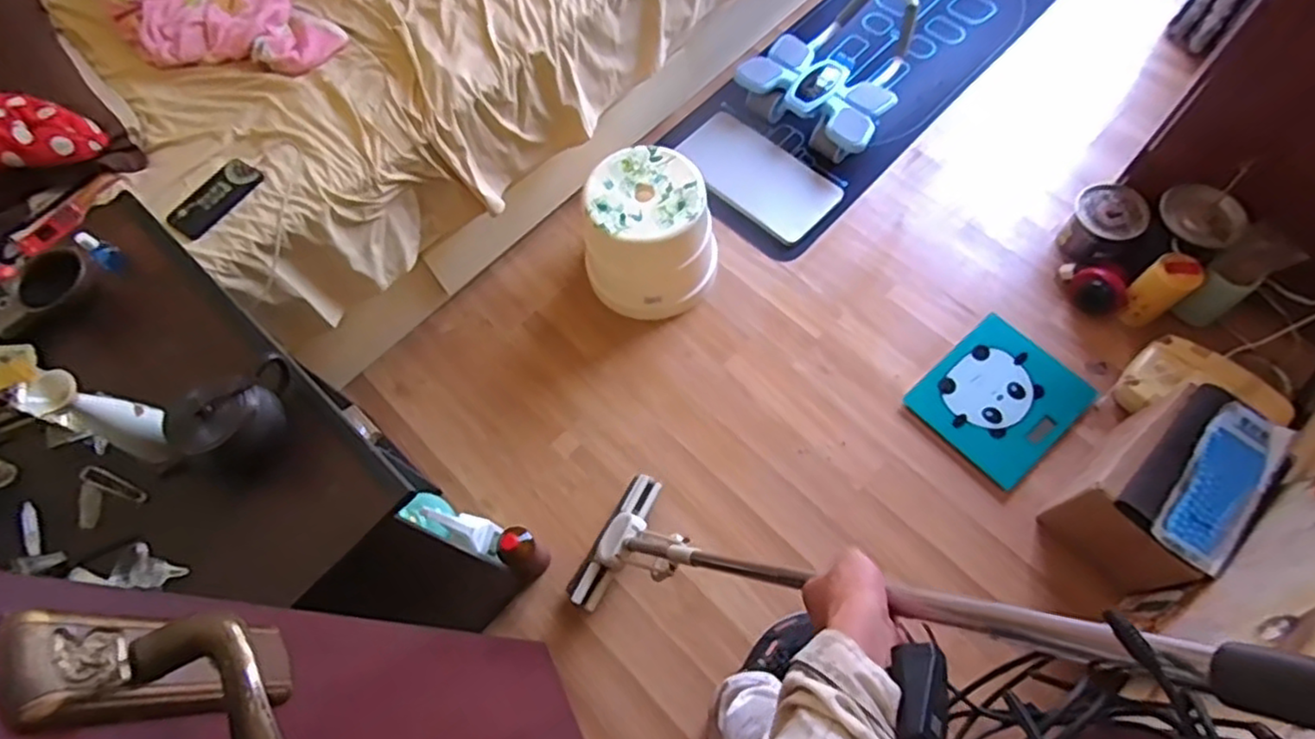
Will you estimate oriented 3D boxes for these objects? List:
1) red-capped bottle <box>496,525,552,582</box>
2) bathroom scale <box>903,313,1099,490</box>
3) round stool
[{"bbox_3d":[-0.226,0.307,1.150,0.065,0.135,0.062,-2,65,5],"label":"red-capped bottle"},{"bbox_3d":[0.658,0.053,1.313,0.263,0.031,0.247,-40,68,-13],"label":"bathroom scale"},{"bbox_3d":[-0.014,-0.262,1.370,0.245,0.232,0.229,-2,65,5],"label":"round stool"}]

